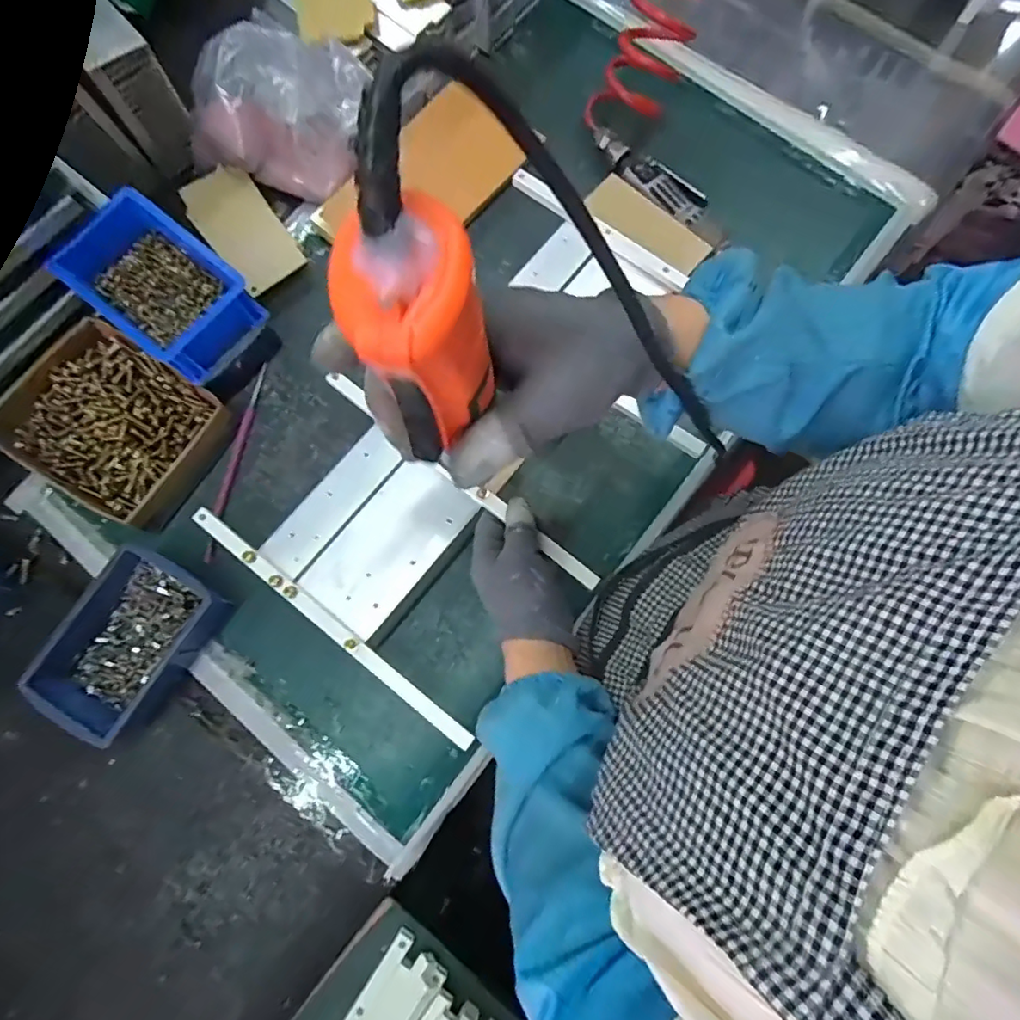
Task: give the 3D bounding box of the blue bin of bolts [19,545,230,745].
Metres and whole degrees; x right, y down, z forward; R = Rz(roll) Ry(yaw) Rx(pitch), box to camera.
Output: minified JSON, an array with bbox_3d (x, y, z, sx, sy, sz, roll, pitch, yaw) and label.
[{"bbox_3d":[-0.326,0.109,0.478,0.105,0.050,0.148,29,79,8],"label":"blue bin of bolts"}]

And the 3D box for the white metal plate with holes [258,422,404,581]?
[{"bbox_3d":[-0.150,-0.007,0.471,0.043,0.004,0.137,38,81,6],"label":"white metal plate with holes"}]

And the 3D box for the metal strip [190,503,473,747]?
[{"bbox_3d":[-0.145,0.090,0.442,0.286,0.013,0.014,37,80,6],"label":"metal strip"}]

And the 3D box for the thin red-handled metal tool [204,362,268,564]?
[{"bbox_3d":[-0.263,-0.051,0.530,0.011,0.009,0.203,9,77,3],"label":"thin red-handled metal tool"}]

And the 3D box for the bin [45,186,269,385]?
[{"bbox_3d":[-0.306,-0.191,0.498,0.150,0.072,0.101,41,81,7],"label":"bin"}]

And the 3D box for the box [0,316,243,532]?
[{"bbox_3d":[-0.367,-0.081,0.523,0.188,0.045,0.143,32,80,8],"label":"box"}]

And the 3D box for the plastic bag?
[{"bbox_3d":[-0.227,-0.399,0.551,0.173,0.104,0.114,19,79,3],"label":"plastic bag"}]

